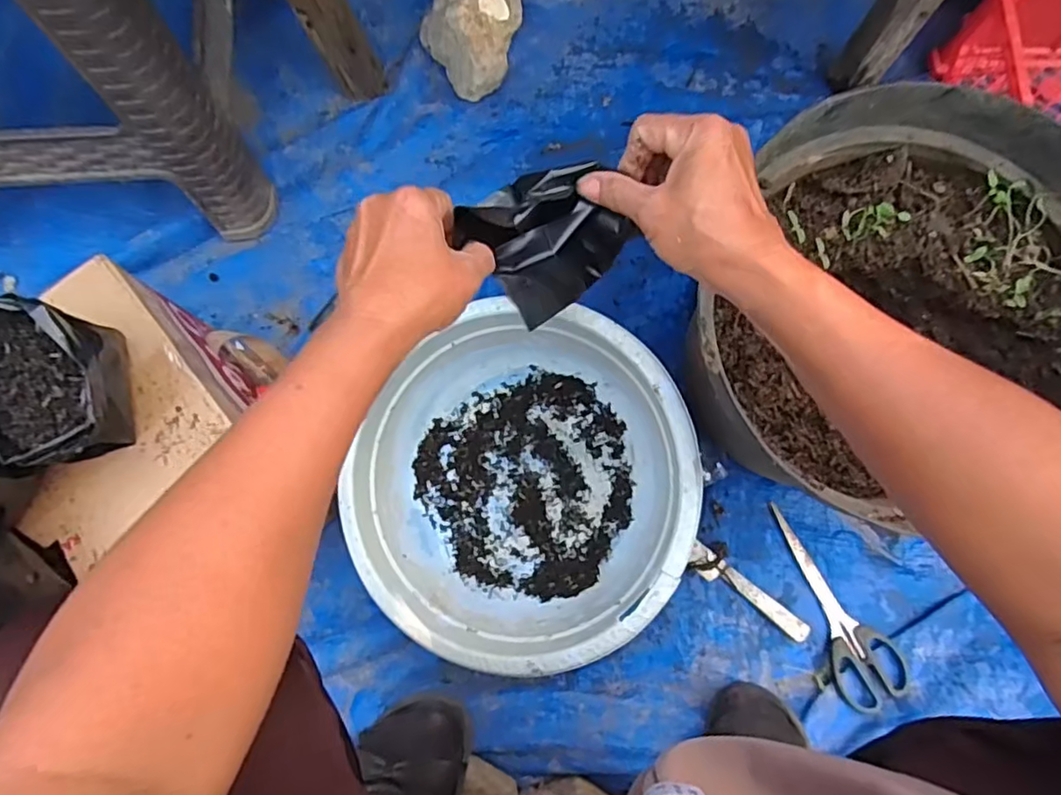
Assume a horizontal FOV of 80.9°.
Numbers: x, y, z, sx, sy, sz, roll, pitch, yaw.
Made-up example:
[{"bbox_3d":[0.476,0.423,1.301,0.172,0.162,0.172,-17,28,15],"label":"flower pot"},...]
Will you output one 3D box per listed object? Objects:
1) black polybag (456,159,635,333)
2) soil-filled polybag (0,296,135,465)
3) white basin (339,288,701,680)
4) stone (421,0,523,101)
[{"bbox_3d":[0.009,-0.092,0.423,0.089,0.149,0.047,-24,80,-4],"label":"black polybag"},{"bbox_3d":[-0.340,-0.010,0.434,0.107,0.090,0.101,0,79,1],"label":"soil-filled polybag"},{"bbox_3d":[-0.010,0.079,0.556,0.275,0.138,0.285,0,79,1],"label":"white basin"},{"bbox_3d":[-0.072,-0.404,0.701,0.102,0.065,0.125,16,80,3],"label":"stone"}]

